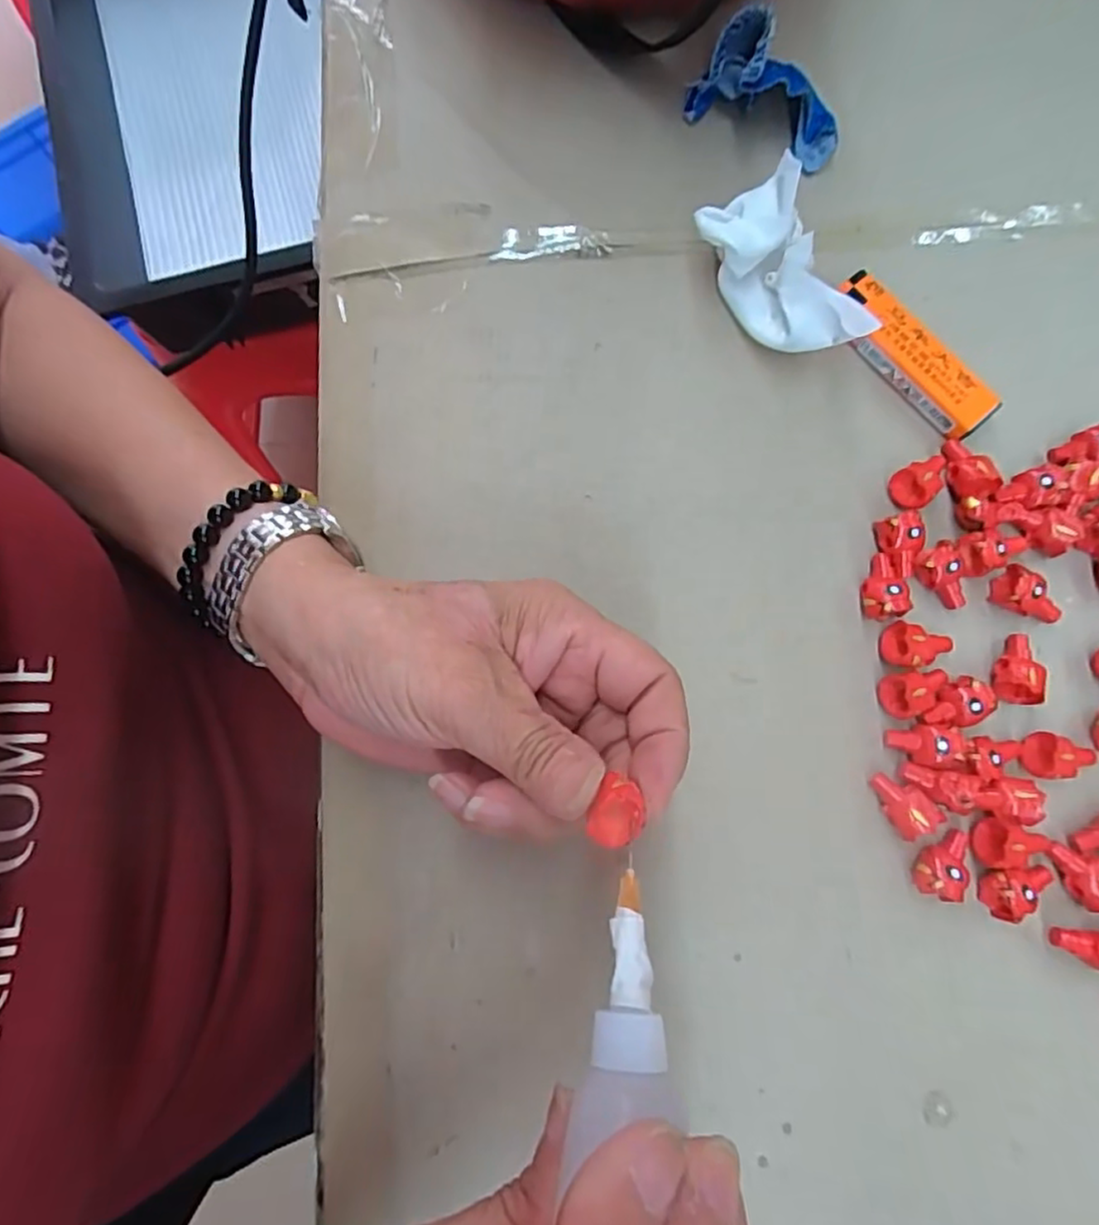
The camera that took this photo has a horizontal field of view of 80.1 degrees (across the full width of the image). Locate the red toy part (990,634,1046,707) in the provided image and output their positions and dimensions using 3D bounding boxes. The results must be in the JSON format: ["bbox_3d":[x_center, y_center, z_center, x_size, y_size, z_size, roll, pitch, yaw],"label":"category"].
[{"bbox_3d":[0.180,0.022,0.251,0.018,0.015,0.025,20,80,5],"label":"red toy part"}]

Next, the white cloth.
[{"bbox_3d":[0.093,-0.133,0.262,0.030,0.047,0.076,-31,80,-5],"label":"white cloth"}]

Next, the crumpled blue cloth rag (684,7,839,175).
[{"bbox_3d":[0.098,-0.231,0.287,0.069,0.036,0.026,33,81,7],"label":"crumpled blue cloth rag"}]

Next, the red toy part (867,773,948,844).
[{"bbox_3d":[0.130,0.070,0.240,0.015,0.013,0.024,-37,80,-6],"label":"red toy part"}]

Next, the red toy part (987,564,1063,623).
[{"bbox_3d":[0.187,-0.005,0.253,0.025,0.016,0.012,33,81,7],"label":"red toy part"}]

